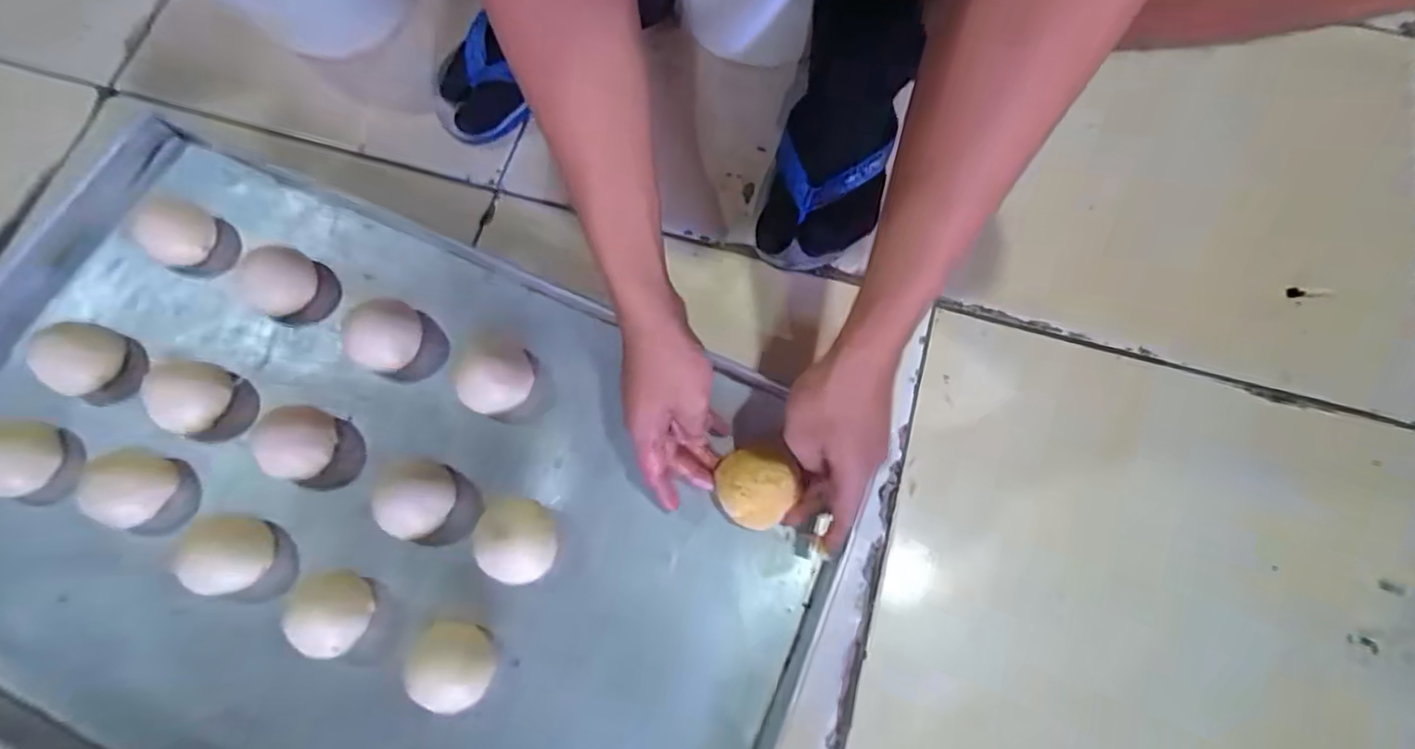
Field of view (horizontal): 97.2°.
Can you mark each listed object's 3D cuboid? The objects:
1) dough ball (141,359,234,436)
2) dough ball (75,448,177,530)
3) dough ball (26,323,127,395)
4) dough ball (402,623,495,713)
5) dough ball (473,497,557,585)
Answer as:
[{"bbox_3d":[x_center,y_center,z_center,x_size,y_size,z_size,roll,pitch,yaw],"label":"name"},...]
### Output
[{"bbox_3d":[-0.420,0.016,0.497,0.054,0.032,0.055,0,74,0],"label":"dough ball"},{"bbox_3d":[-0.445,0.087,0.479,0.049,0.030,0.057,8,74,2],"label":"dough ball"},{"bbox_3d":[-0.511,-0.015,0.503,0.052,0.035,0.055,0,74,0],"label":"dough ball"},{"bbox_3d":[-0.180,0.206,0.442,0.051,0.037,0.056,0,74,0],"label":"dough ball"},{"bbox_3d":[-0.141,0.122,0.463,0.059,0.036,0.057,0,74,0],"label":"dough ball"}]

